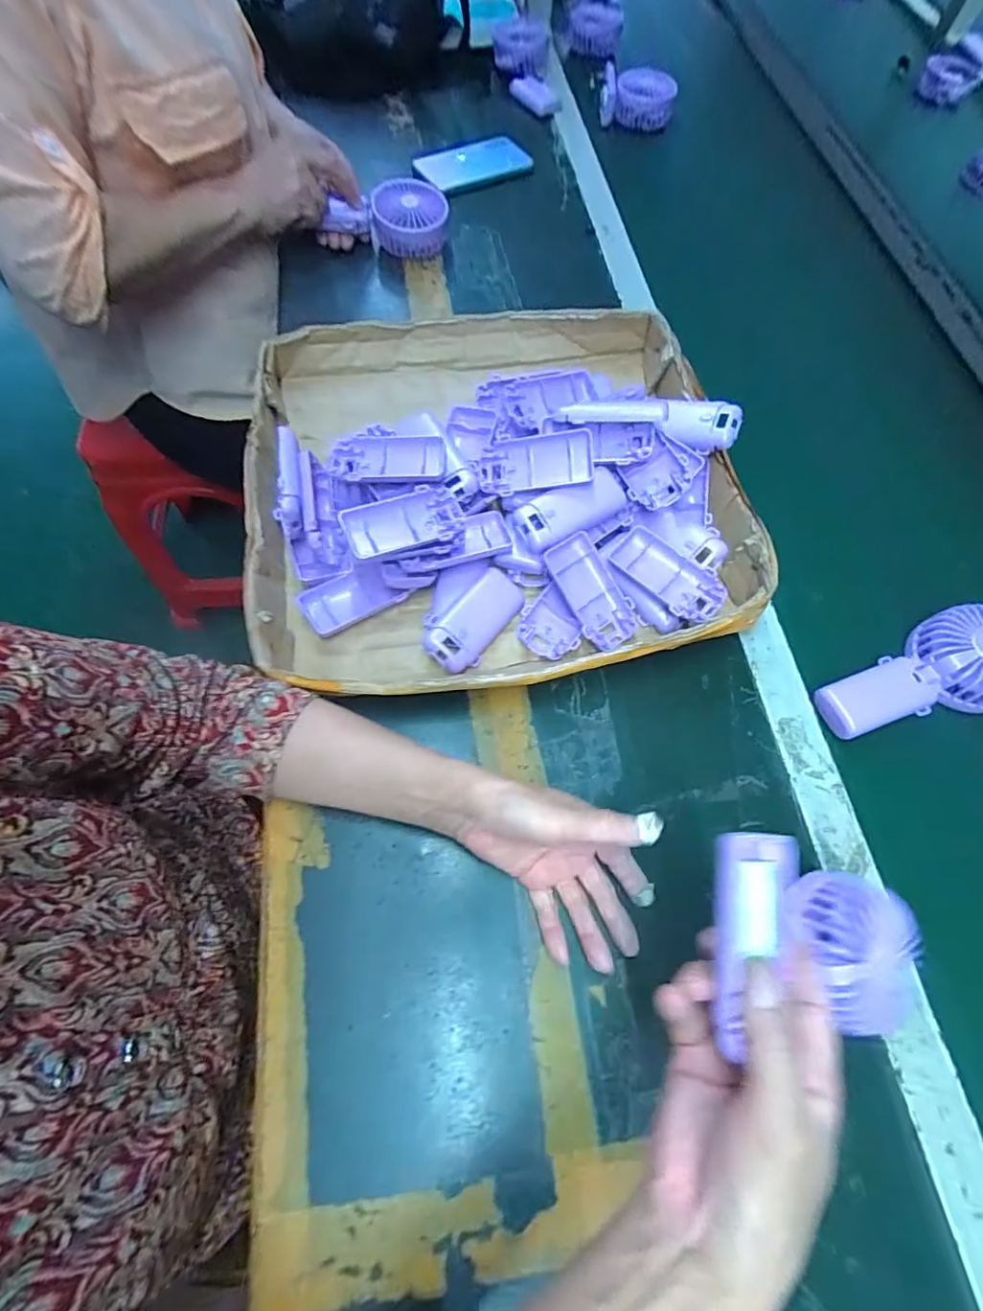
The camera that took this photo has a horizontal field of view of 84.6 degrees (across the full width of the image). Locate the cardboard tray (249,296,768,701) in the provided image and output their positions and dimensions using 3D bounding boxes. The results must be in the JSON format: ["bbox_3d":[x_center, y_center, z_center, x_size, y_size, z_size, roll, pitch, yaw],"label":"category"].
[{"bbox_3d":[0.002,-0.159,0.474,0.404,0.074,0.394,-9,68,-6],"label":"cardboard tray"}]

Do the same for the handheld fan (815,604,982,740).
[{"bbox_3d":[0.353,0.015,0.437,0.178,0.036,0.084,-16,68,-9],"label":"handheld fan"}]

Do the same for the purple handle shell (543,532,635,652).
[{"bbox_3d":[0.080,-0.049,0.437,0.046,0.013,0.094,-35,98,-16],"label":"purple handle shell"}]

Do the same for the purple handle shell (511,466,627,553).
[{"bbox_3d":[0.066,-0.121,0.443,0.093,0.017,0.039,-26,90,-8],"label":"purple handle shell"}]

